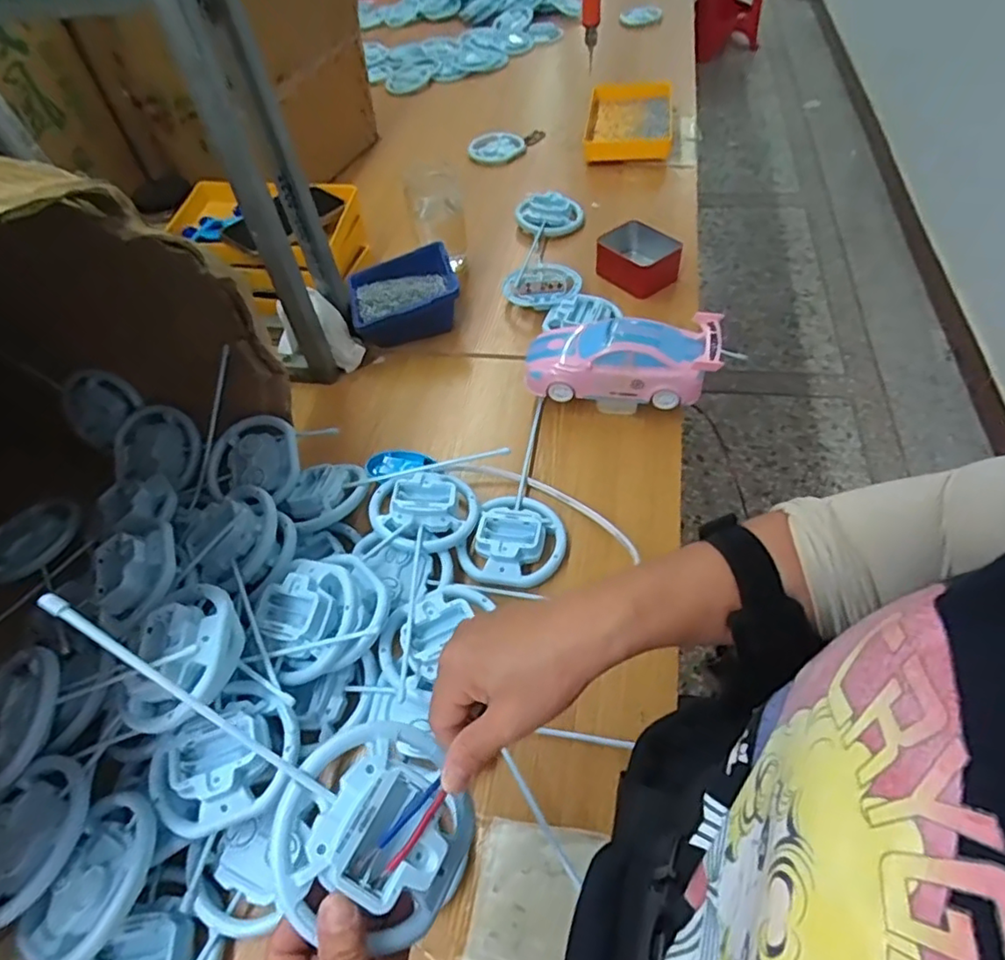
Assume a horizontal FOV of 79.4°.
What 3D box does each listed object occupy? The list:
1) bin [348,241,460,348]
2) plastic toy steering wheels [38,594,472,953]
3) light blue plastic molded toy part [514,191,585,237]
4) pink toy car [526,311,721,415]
[{"bbox_3d":[-0.123,-0.230,0.749,0.130,0.074,0.107,-15,52,-5],"label":"bin"},{"bbox_3d":[-0.123,0.137,0.309,0.245,0.027,0.094,35,61,-1],"label":"plastic toy steering wheels"},{"bbox_3d":[0.059,-0.364,0.818,0.090,0.031,0.058,19,57,20],"label":"light blue plastic molded toy part"},{"bbox_3d":[0.124,-0.124,0.633,0.198,0.077,0.079,0,55,15],"label":"pink toy car"}]

